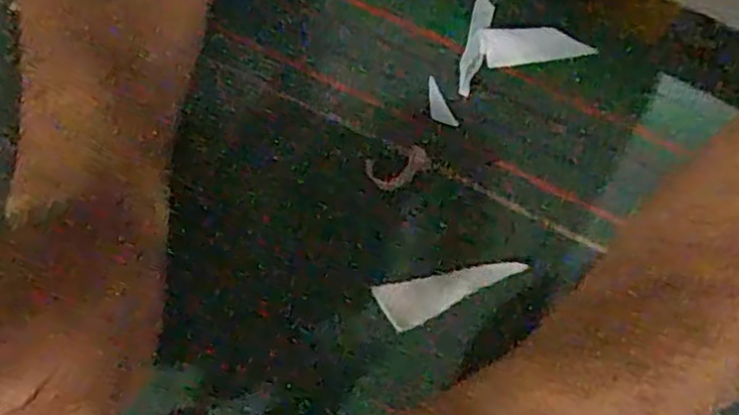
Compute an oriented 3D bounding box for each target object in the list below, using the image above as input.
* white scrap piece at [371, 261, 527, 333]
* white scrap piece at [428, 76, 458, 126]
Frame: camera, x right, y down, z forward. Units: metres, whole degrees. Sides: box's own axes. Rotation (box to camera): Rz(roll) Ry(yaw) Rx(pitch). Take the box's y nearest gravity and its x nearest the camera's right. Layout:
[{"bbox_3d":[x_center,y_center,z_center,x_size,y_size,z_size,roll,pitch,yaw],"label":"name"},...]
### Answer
[{"bbox_3d":[0.033,0.032,0.293,0.061,0.004,0.020,-24,68,-13],"label":"white scrap piece"},{"bbox_3d":[0.032,-0.049,0.324,0.010,0.004,0.027,-21,68,-11],"label":"white scrap piece"}]

